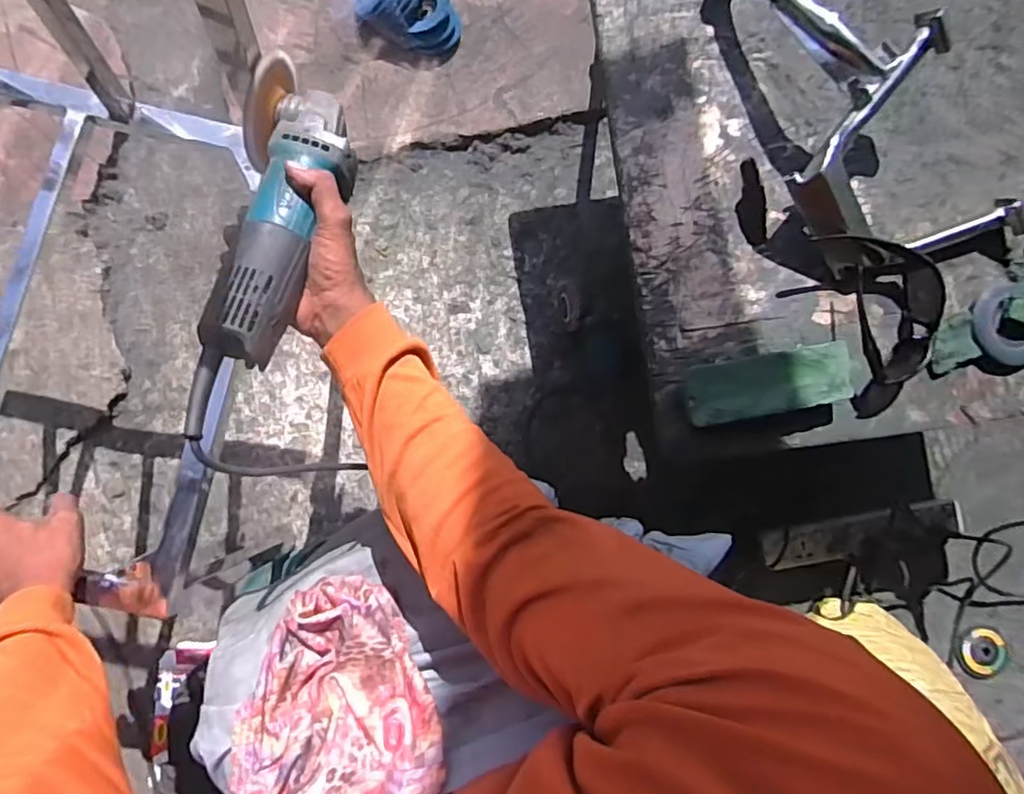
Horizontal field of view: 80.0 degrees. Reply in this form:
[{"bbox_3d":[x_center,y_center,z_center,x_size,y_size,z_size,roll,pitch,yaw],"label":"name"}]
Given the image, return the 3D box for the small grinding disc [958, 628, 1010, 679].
[{"bbox_3d":[0.812,0.441,1.048,0.079,0.012,0.079,-1,82,8],"label":"small grinding disc"}]

